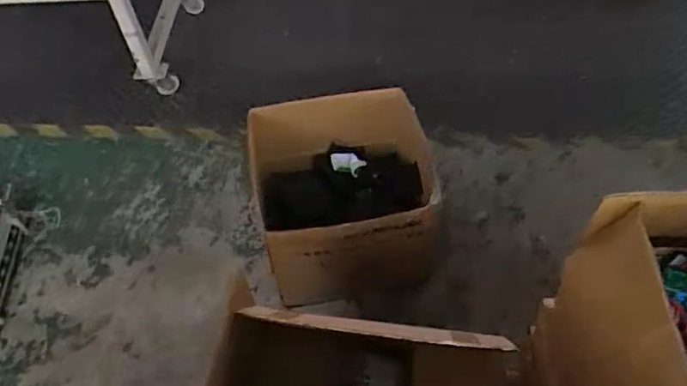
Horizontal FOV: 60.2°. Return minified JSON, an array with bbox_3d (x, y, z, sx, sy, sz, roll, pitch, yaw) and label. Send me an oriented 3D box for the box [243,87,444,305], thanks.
[{"bbox_3d":[0.000,0.019,1.409,0.397,0.342,0.386,-10,53,-3],"label":"box"}]

